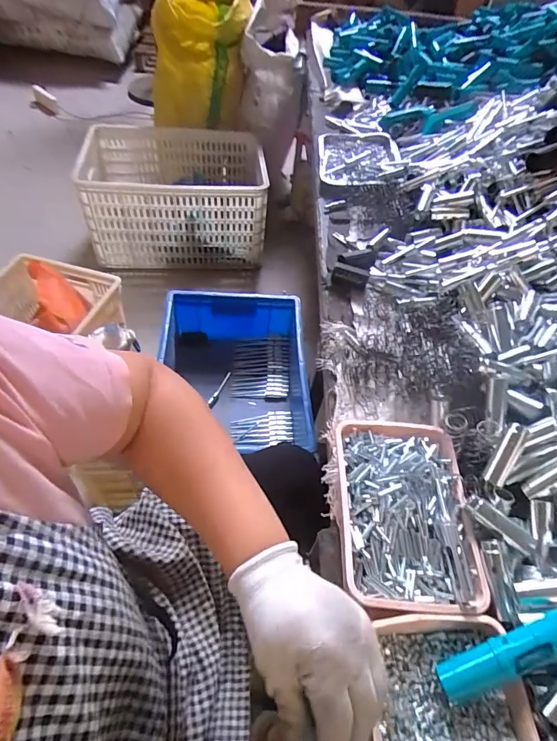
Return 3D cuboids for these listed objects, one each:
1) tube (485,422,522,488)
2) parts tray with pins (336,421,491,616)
[{"bbox_3d":[0.246,0.092,0.448,0.018,0.015,0.070,26,88,14],"label":"tube"},{"bbox_3d":[0.133,0.149,0.453,0.136,0.033,0.202,4,52,-3],"label":"parts tray with pins"}]

